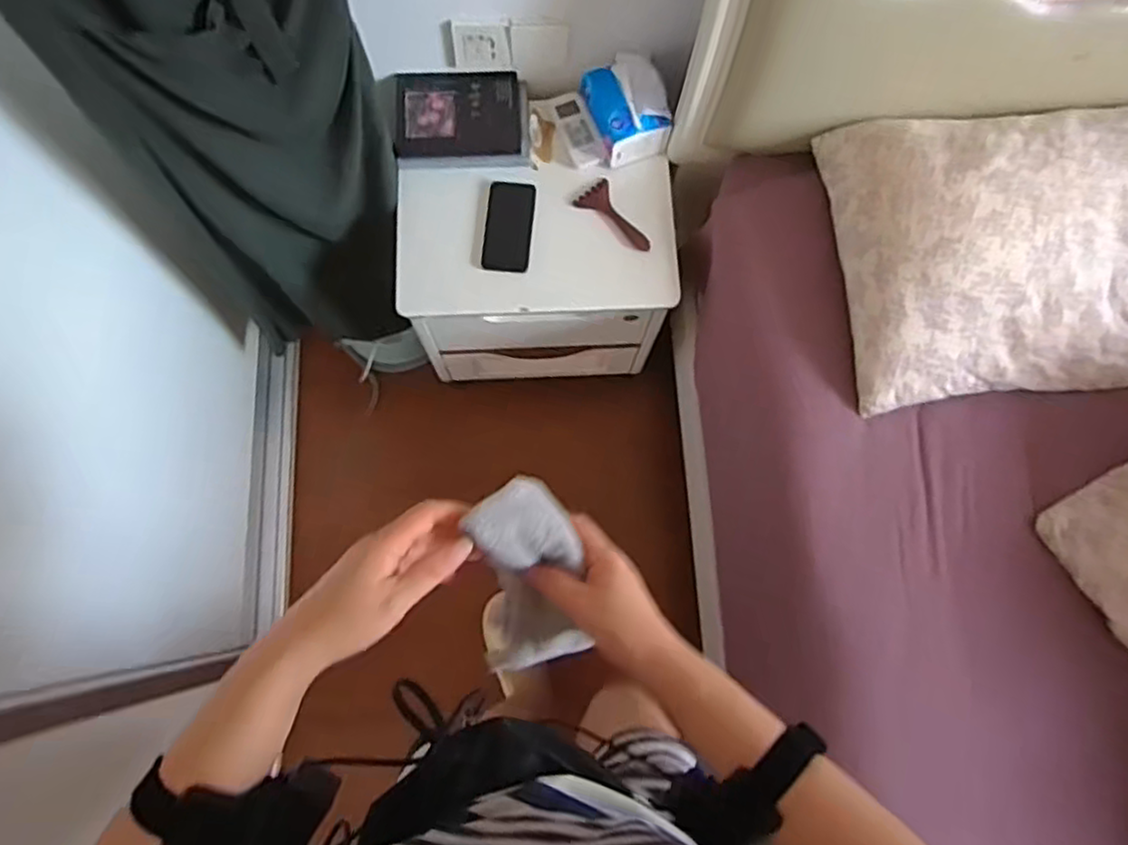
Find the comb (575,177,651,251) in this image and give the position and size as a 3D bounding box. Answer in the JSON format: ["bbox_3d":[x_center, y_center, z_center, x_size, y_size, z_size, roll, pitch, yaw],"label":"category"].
[{"bbox_3d":[0.084,-0.323,1.087,0.062,0.010,0.139,-39,81,-10],"label":"comb"}]

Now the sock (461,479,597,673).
[{"bbox_3d":[-0.023,0.122,0.503,0.071,0.061,0.163,-5,116,-3],"label":"sock"}]

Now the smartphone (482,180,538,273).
[{"bbox_3d":[-0.087,-0.313,1.083,0.075,0.006,0.146,7,83,-3],"label":"smartphone"}]

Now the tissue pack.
[{"bbox_3d":[0.101,-0.495,1.063,0.111,0.098,0.137,-16,78,-5],"label":"tissue pack"}]

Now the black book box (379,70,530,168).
[{"bbox_3d":[-0.171,-0.491,1.099,0.231,0.028,0.157,-5,77,-3],"label":"black book box"}]

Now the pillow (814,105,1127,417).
[{"bbox_3d":[0.728,-0.248,0.952,0.667,0.130,0.399,-4,77,-3],"label":"pillow"}]

